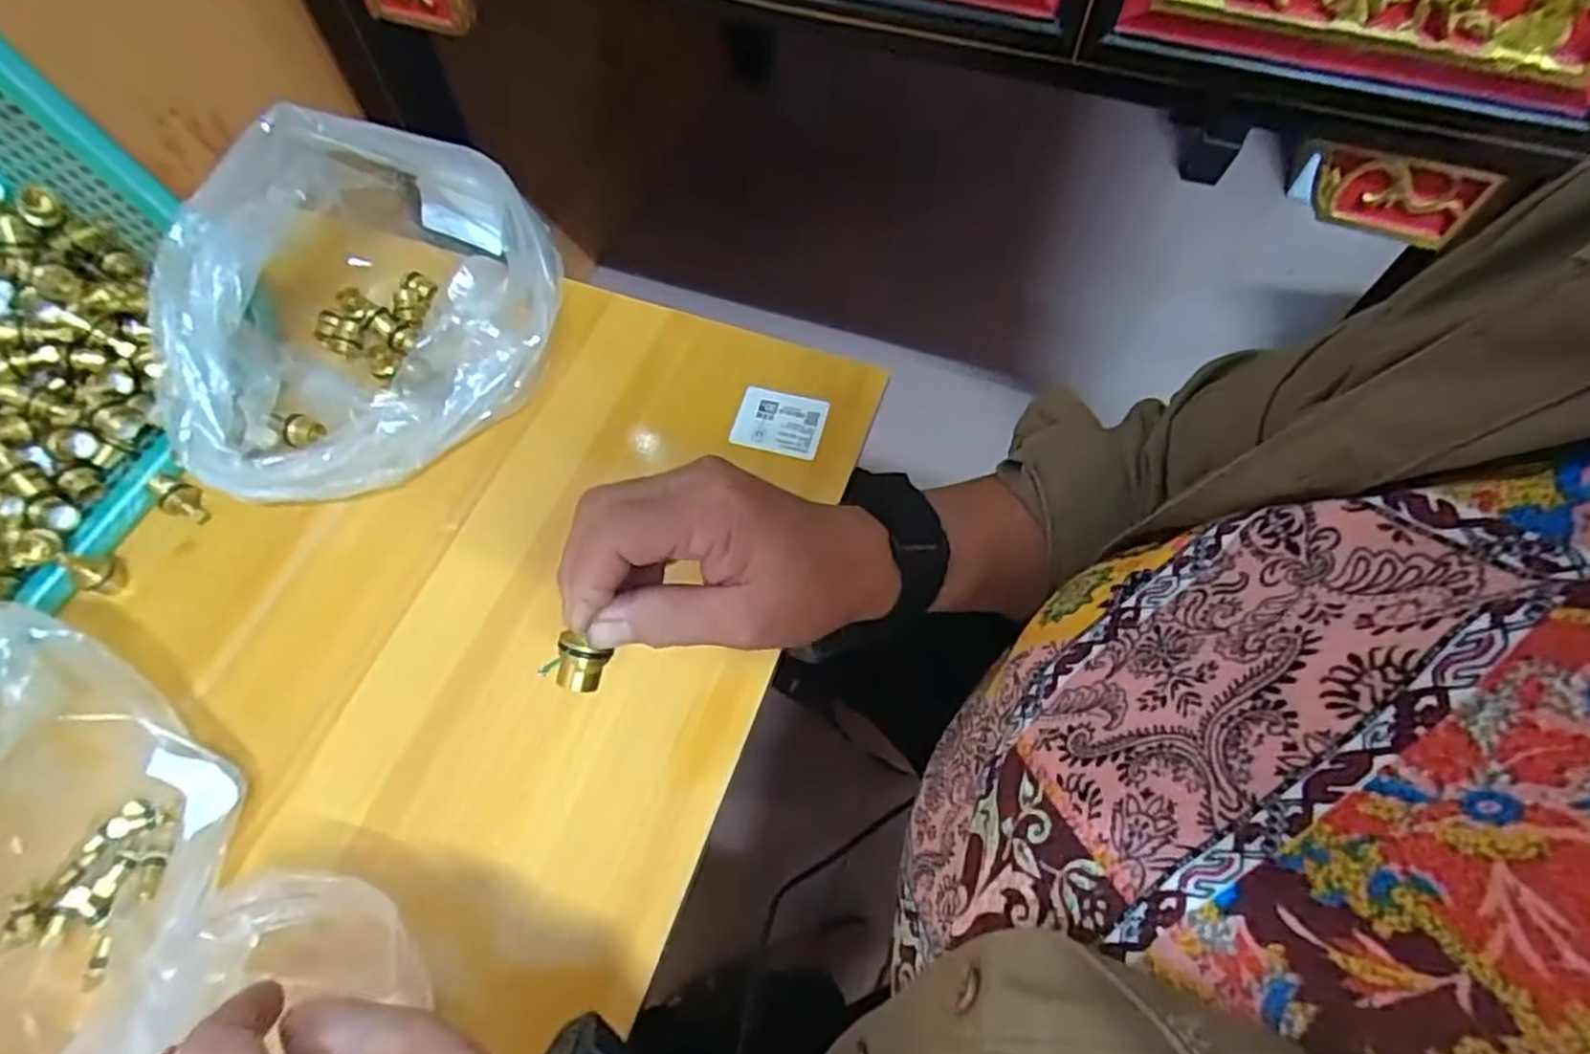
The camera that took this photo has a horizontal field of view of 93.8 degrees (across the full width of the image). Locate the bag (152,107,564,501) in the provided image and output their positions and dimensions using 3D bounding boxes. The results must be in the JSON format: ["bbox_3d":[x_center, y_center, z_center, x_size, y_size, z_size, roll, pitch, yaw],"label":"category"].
[{"bbox_3d":[-0.287,-0.146,0.472,0.242,0.125,0.200,-39,67,-18],"label":"bag"}]

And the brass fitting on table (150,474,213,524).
[{"bbox_3d":[-0.385,-0.017,0.466,0.029,0.022,0.021,24,65,14],"label":"brass fitting on table"}]

